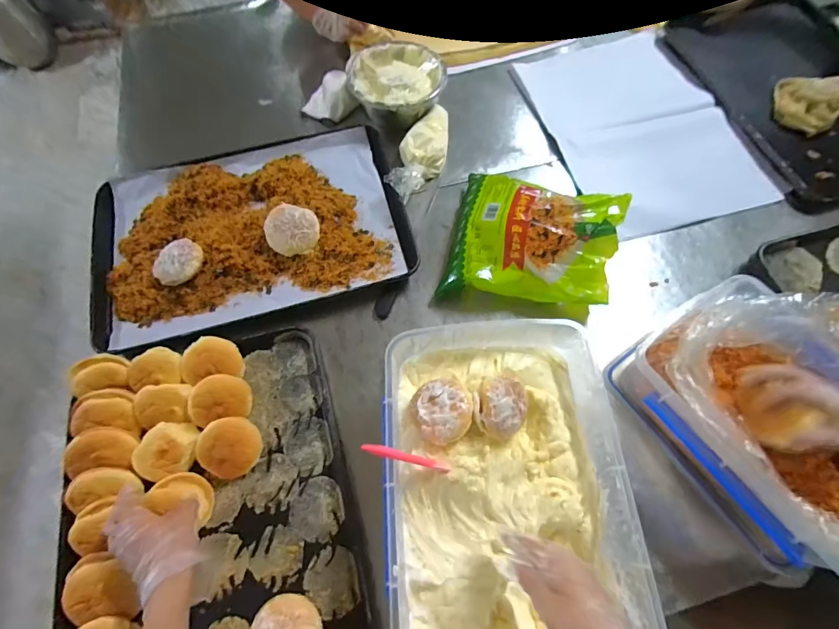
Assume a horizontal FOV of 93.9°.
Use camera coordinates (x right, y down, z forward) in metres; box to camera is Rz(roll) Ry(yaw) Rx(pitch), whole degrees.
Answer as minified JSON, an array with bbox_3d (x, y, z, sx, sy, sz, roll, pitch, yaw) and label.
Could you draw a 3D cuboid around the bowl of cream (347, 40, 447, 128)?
[{"bbox_3d":[-0.049,-0.519,0.882,0.209,0.079,0.213,6,68,2],"label":"bowl of cream"}]

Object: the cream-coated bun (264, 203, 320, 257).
[{"bbox_3d":[-0.236,-0.157,0.735,0.095,0.052,0.090,-1,66,3],"label":"cream-coated bun"}]

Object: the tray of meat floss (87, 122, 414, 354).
[{"bbox_3d":[-0.341,-0.184,0.772,0.591,0.076,0.405,-17,66,-4],"label":"tray of meat floss"}]

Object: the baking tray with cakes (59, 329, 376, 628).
[{"bbox_3d":[-0.285,0.308,0.544,0.372,0.087,0.580,-14,66,-3],"label":"baking tray with cakes"}]

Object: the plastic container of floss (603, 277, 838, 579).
[{"bbox_3d":[0.502,0.139,0.560,0.281,0.165,0.343,-30,71,-12],"label":"plastic container of floss"}]

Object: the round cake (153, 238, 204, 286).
[{"bbox_3d":[-0.441,-0.096,0.718,0.075,0.047,0.089,28,70,11],"label":"round cake"}]

